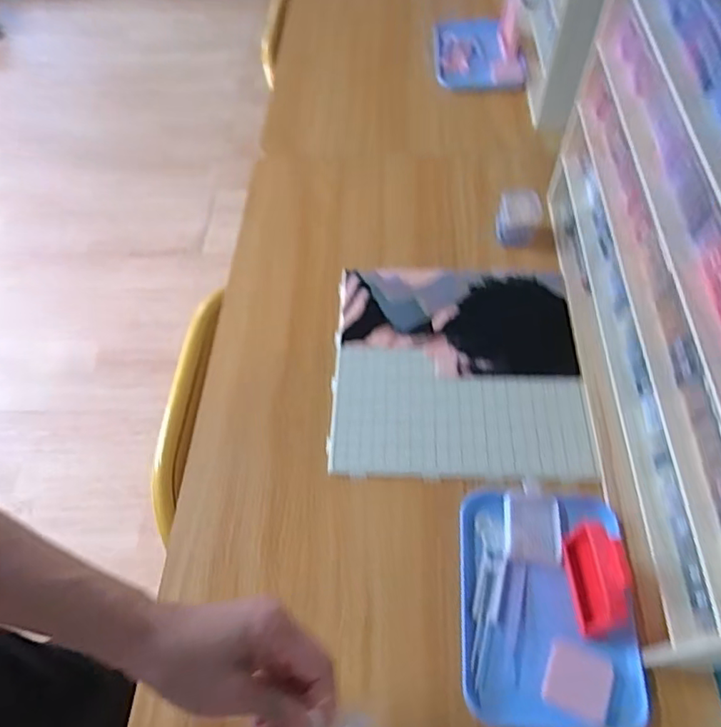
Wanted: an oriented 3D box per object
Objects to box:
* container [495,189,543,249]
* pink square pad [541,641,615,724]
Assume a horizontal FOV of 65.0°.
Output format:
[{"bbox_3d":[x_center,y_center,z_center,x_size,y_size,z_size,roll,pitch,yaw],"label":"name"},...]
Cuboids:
[{"bbox_3d":[0.207,-0.190,0.741,0.053,0.047,0.055,11,59,10],"label":"container"},{"bbox_3d":[0.182,0.266,0.474,0.050,0.012,0.050,20,61,15],"label":"pink square pad"}]

